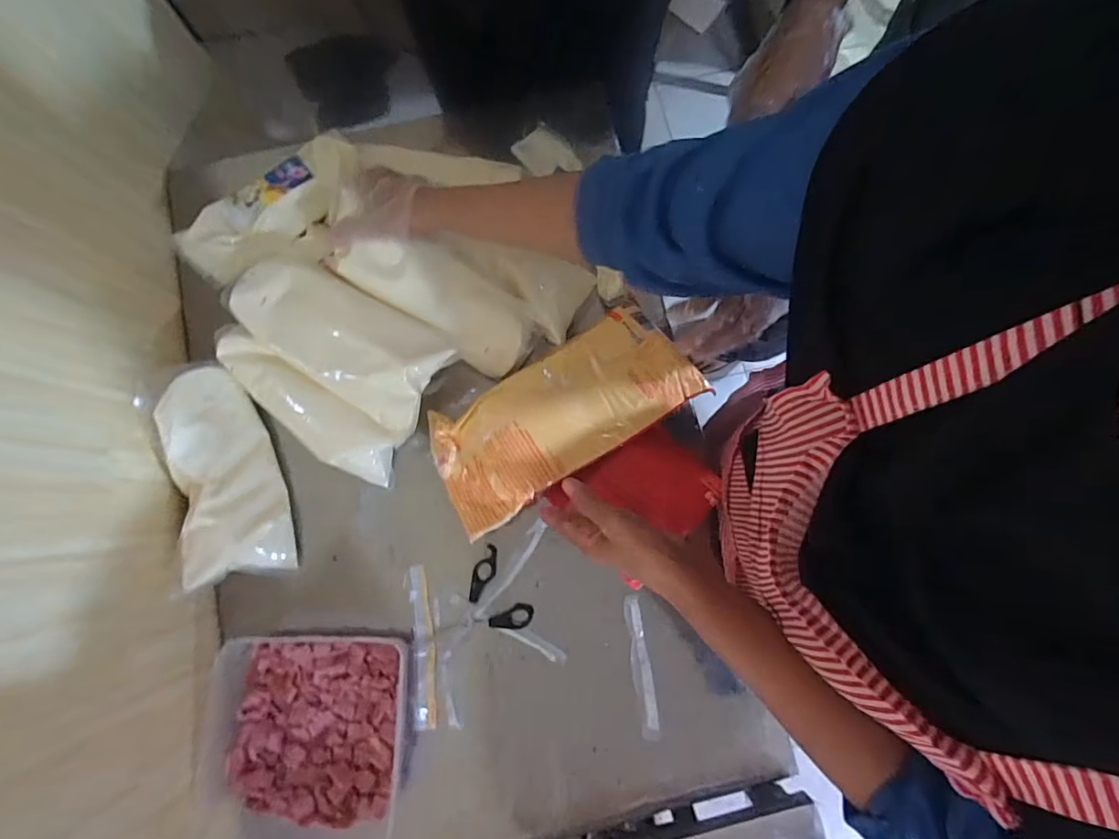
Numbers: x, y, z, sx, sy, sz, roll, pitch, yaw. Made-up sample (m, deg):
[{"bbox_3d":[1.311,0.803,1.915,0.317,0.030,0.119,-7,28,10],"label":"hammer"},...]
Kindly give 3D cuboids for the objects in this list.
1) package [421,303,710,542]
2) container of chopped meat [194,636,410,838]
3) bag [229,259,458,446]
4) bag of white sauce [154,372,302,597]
[{"bbox_3d":[-0.002,-0.008,0.572,0.294,0.047,0.137,-32,81,-4],"label":"package"},{"bbox_3d":[-0.272,0.341,0.535,0.207,0.049,0.217,3,79,1],"label":"container of chopped meat"},{"bbox_3d":[-0.244,-0.095,0.570,0.248,0.065,0.118,35,81,6],"label":"bag"},{"bbox_3d":[-0.380,0.060,0.576,0.088,0.072,0.233,-20,80,-4],"label":"bag of white sauce"}]

